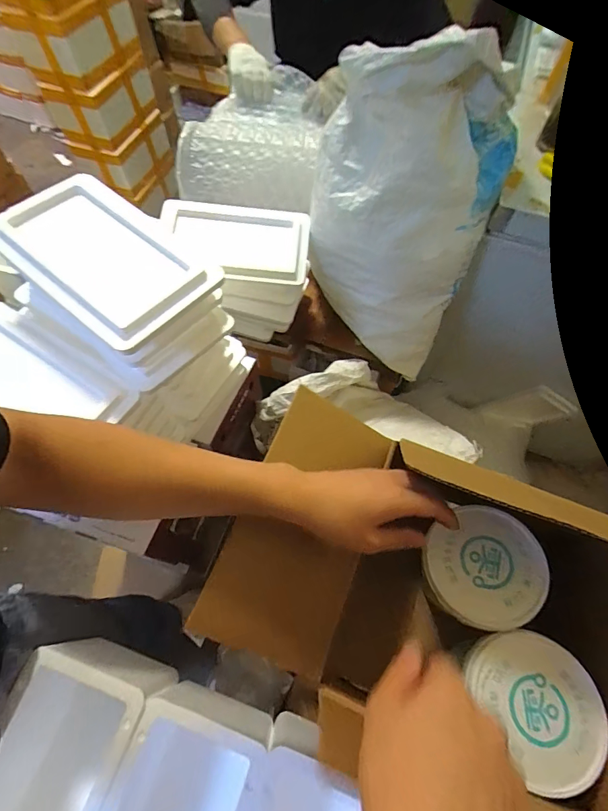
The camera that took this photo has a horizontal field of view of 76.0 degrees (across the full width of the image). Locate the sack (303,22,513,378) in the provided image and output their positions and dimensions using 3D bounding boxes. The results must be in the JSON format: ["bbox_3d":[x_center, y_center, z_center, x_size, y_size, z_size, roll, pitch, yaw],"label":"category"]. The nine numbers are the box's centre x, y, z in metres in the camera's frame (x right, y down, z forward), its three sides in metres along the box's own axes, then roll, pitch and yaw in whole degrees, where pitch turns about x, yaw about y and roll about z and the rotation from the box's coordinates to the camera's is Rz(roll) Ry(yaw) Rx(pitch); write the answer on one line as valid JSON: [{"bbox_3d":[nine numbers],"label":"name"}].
[{"bbox_3d":[0.164,-0.328,0.697,0.294,0.473,0.243,24,65,11],"label":"sack"}]

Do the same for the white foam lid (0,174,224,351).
[{"bbox_3d":[-0.262,-0.188,0.488,0.276,0.044,0.141,36,68,16],"label":"white foam lid"}]

